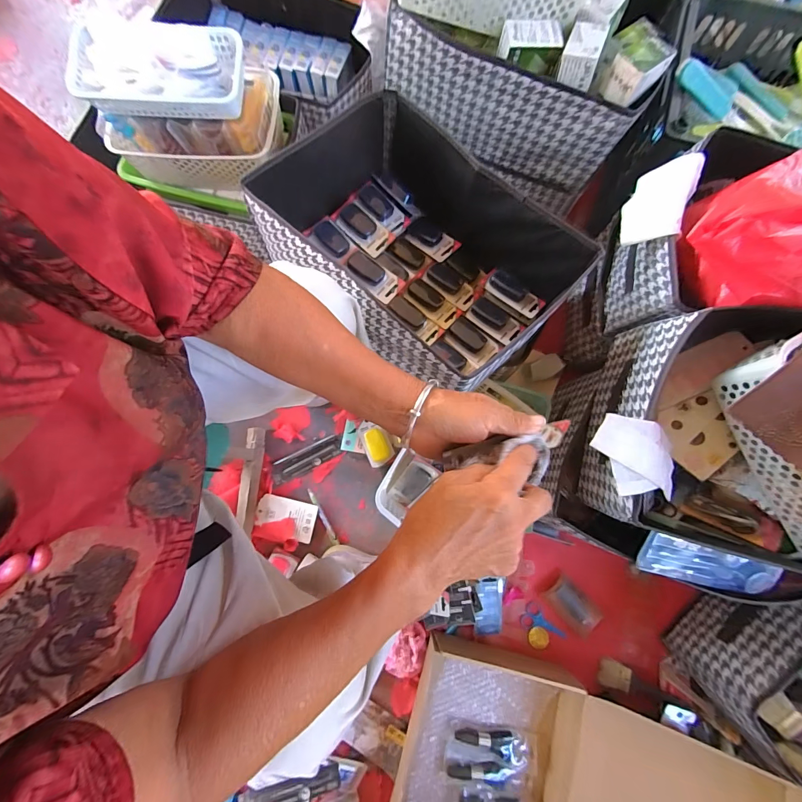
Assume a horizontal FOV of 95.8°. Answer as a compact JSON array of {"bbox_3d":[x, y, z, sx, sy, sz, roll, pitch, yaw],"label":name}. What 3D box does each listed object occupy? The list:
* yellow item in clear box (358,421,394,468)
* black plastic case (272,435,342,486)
[{"bbox_3d":[-0.053,0.088,0.754,0.053,0.016,0.092,-25,80,-4],"label":"yellow item in clear box"},{"bbox_3d":[-0.196,0.121,0.764,0.154,0.007,0.050,-27,80,-5],"label":"black plastic case"}]

